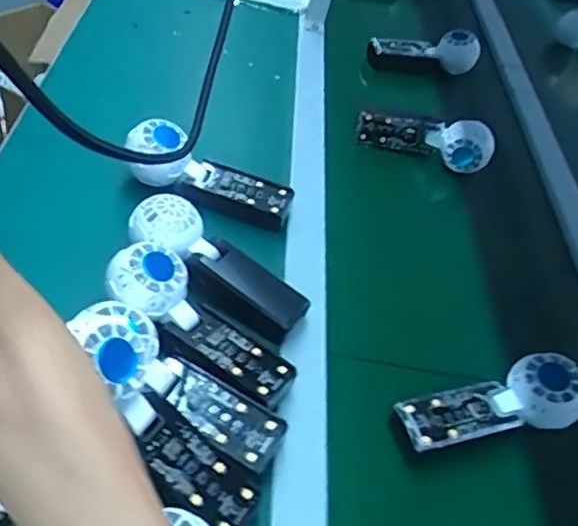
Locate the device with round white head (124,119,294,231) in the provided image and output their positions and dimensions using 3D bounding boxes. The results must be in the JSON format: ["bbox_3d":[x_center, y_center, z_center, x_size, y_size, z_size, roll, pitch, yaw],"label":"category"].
[{"bbox_3d":[-0.077,-0.084,0.604,0.173,0.040,0.055,25,51,-10],"label":"device with round white head"}]

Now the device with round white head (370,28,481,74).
[{"bbox_3d":[0.206,-0.328,0.925,0.154,0.055,0.056,13,51,7],"label":"device with round white head"}]

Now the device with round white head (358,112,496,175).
[{"bbox_3d":[0.166,-0.154,0.750,0.160,0.056,0.034,19,52,12],"label":"device with round white head"}]

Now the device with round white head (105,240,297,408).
[{"bbox_3d":[-0.070,0.047,0.477,0.165,0.030,0.061,40,57,4],"label":"device with round white head"}]

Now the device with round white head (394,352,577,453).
[{"bbox_3d":[0.163,0.117,0.497,0.151,0.041,0.052,-11,53,-12],"label":"device with round white head"}]

